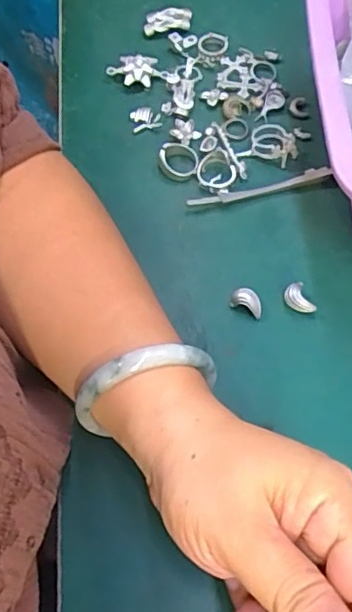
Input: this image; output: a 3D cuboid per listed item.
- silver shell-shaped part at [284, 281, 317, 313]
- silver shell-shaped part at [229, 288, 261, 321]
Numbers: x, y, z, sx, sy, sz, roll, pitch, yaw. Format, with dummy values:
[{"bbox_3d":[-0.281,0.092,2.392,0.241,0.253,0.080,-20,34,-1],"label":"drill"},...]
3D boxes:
[{"bbox_3d":[0.071,-0.004,0.334,0.013,0.010,0.019,-21,63,-9],"label":"silver shell-shaped part"},{"bbox_3d":[0.042,-0.002,0.334,0.020,0.013,0.011,26,65,15],"label":"silver shell-shaped part"}]

